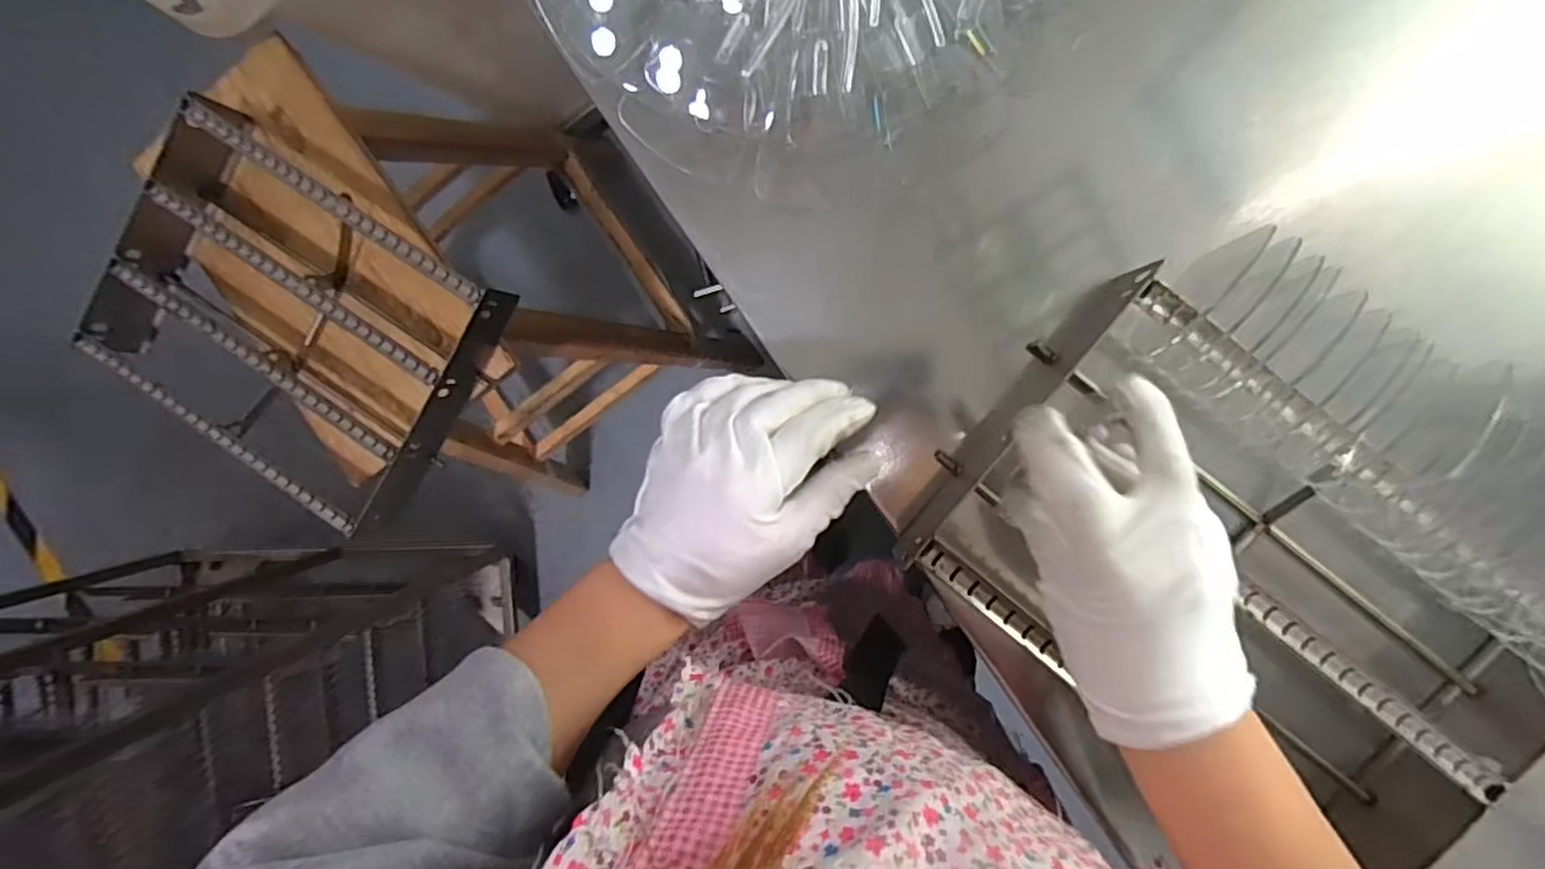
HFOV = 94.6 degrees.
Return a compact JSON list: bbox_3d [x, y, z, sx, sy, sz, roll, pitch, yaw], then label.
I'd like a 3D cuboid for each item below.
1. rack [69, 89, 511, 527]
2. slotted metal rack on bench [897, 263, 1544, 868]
[{"bbox_3d":[-0.416,-0.099,0.631,0.325,0.083,0.243,33,97,3],"label":"rack"},{"bbox_3d":[0.248,0.092,0.395,0.324,0.069,0.186,43,98,2],"label":"slotted metal rack on bench"}]

